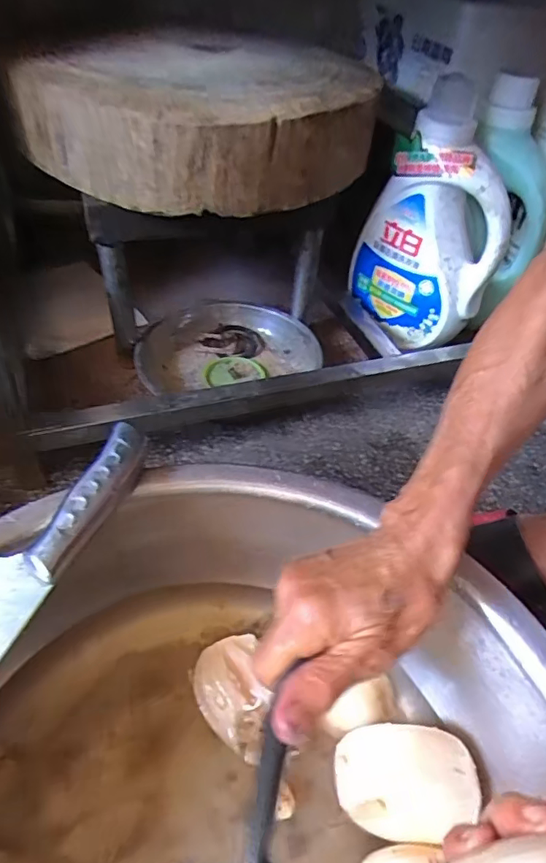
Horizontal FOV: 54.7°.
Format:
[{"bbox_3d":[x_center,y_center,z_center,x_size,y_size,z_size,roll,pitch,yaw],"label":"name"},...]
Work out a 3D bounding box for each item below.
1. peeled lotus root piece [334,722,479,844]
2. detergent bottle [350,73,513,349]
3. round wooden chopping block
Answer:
[{"bbox_3d":[0.082,0.223,0.337,0.081,0.045,0.060,3,46,-4],"label":"peeled lotus root piece"},{"bbox_3d":[0.182,-0.231,0.619,0.080,0.254,0.155,-22,52,-26],"label":"detergent bottle"},{"bbox_3d":[-0.065,-0.325,0.544,0.271,0.090,0.295,34,51,24],"label":"round wooden chopping block"}]

